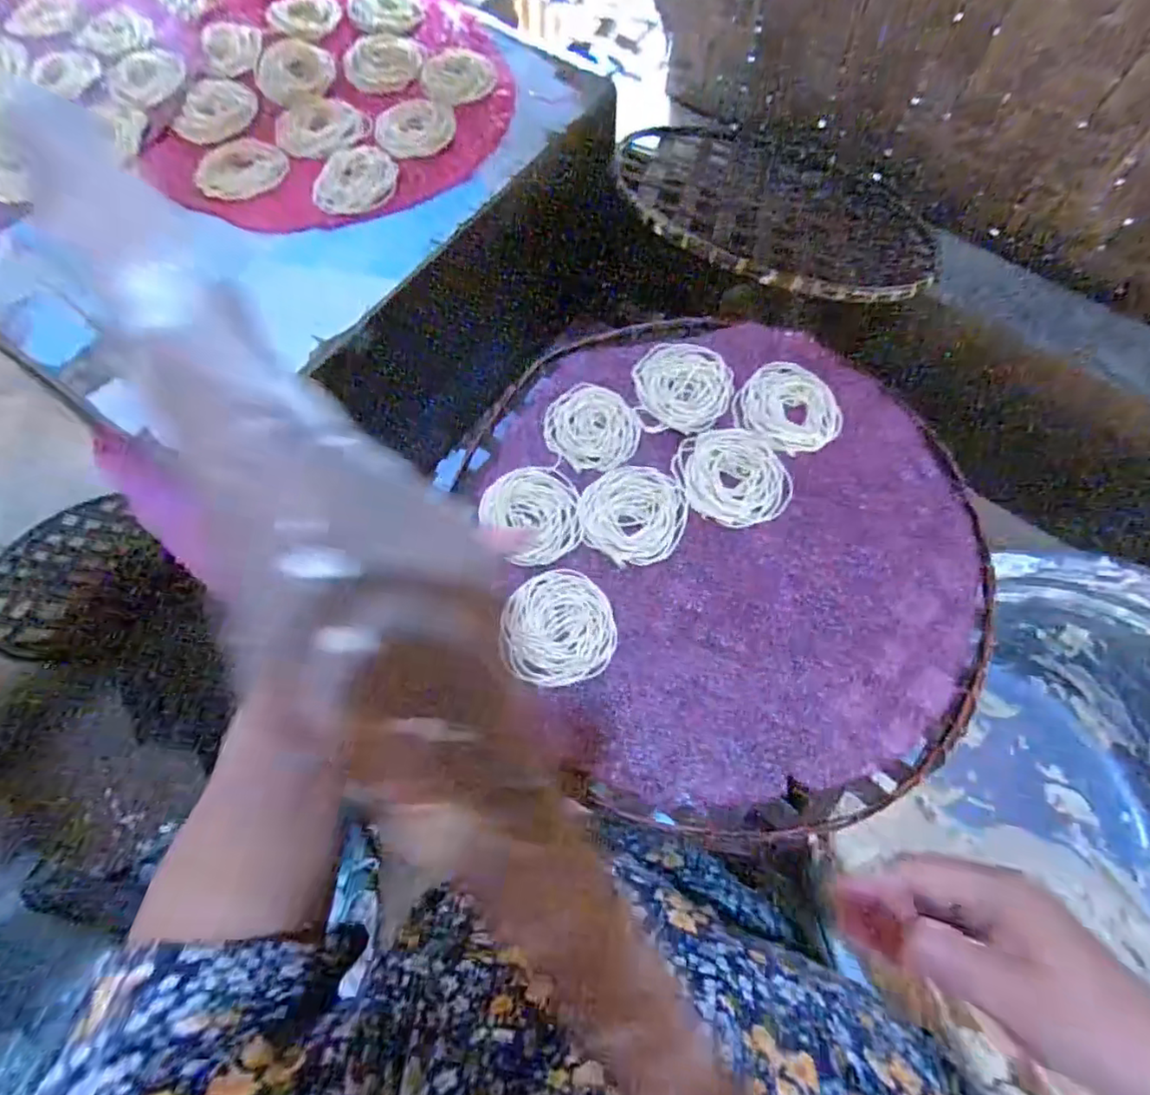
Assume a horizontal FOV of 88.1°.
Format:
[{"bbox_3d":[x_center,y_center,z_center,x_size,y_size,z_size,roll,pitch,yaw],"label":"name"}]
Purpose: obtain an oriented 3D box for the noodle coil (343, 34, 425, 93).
[{"bbox_3d":[-0.180,-0.456,0.558,0.073,0.004,0.079,-7,71,-4],"label":"noodle coil"}]

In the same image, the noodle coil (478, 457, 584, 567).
[{"bbox_3d":[-0.030,-0.023,0.431,0.070,0.012,0.075,0,71,-1],"label":"noodle coil"}]

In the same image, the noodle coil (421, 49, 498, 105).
[{"bbox_3d":[-0.109,-0.440,0.552,0.069,0.004,0.068,0,71,-1],"label":"noodle coil"}]

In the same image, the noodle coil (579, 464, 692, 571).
[{"bbox_3d":[0.042,-0.025,0.428,0.074,0.004,0.076,0,71,-1],"label":"noodle coil"}]

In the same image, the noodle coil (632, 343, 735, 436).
[{"bbox_3d":[0.085,-0.124,0.462,0.074,0.004,0.075,0,71,-1],"label":"noodle coil"}]

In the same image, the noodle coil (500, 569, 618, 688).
[{"bbox_3d":[-0.011,0.052,0.396,0.074,0.006,0.076,0,71,-1],"label":"noodle coil"}]

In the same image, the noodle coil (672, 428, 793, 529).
[{"bbox_3d":[0.118,-0.054,0.440,0.078,0.004,0.080,0,71,-1],"label":"noodle coil"}]

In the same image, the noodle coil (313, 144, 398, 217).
[{"bbox_3d":[-0.186,-0.313,0.509,0.063,0.008,0.076,12,71,3],"label":"noodle coil"}]

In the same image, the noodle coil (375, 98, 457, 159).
[{"bbox_3d":[-0.141,-0.373,0.528,0.068,0.004,0.072,0,71,-1],"label":"noodle coil"}]

